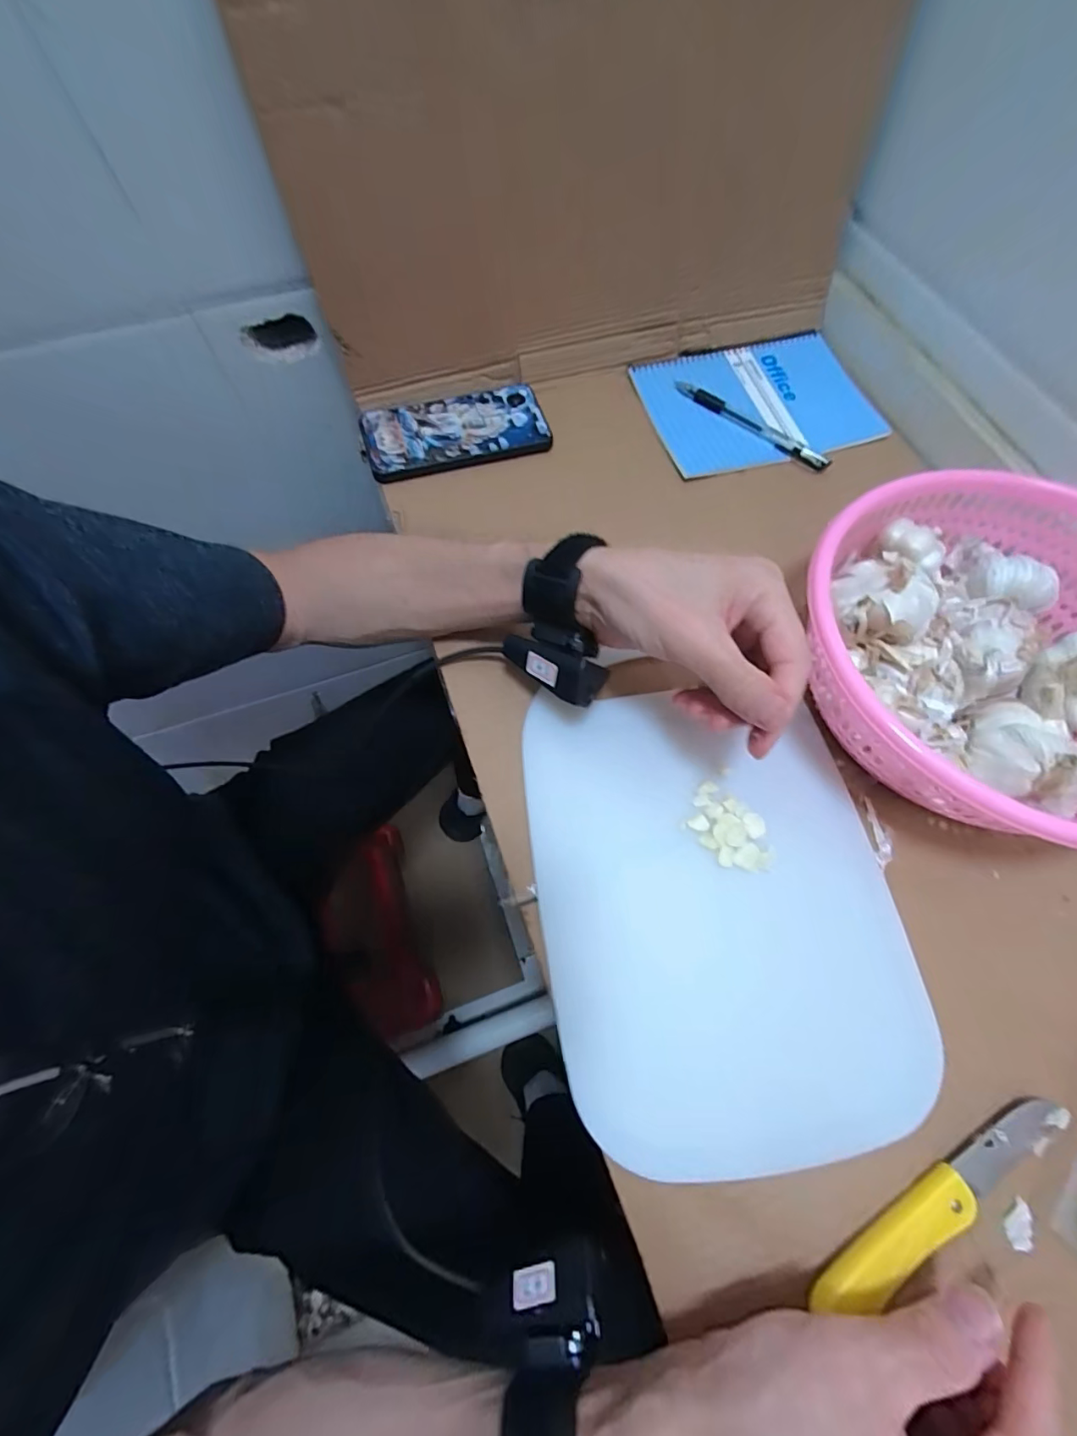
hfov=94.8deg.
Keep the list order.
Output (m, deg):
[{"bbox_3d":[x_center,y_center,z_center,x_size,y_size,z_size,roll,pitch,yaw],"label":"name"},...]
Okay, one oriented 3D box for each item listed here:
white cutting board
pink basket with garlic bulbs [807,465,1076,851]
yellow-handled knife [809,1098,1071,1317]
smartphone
[{"bbox_3d":[0.107,0.108,0.308,0.210,0.010,0.267,-8,69,-1],"label":"white cutting board"},{"bbox_3d":[0.296,-0.034,0.317,0.219,0.102,0.238,8,69,2],"label":"pink basket with garlic bulbs"},{"bbox_3d":[0.208,0.245,0.250,0.162,0.013,0.023,-28,72,-11],"label":"yellow-handled knife"},{"bbox_3d":[-0.074,-0.258,0.445,0.159,0.010,0.074,-15,74,-8],"label":"smartphone"}]

